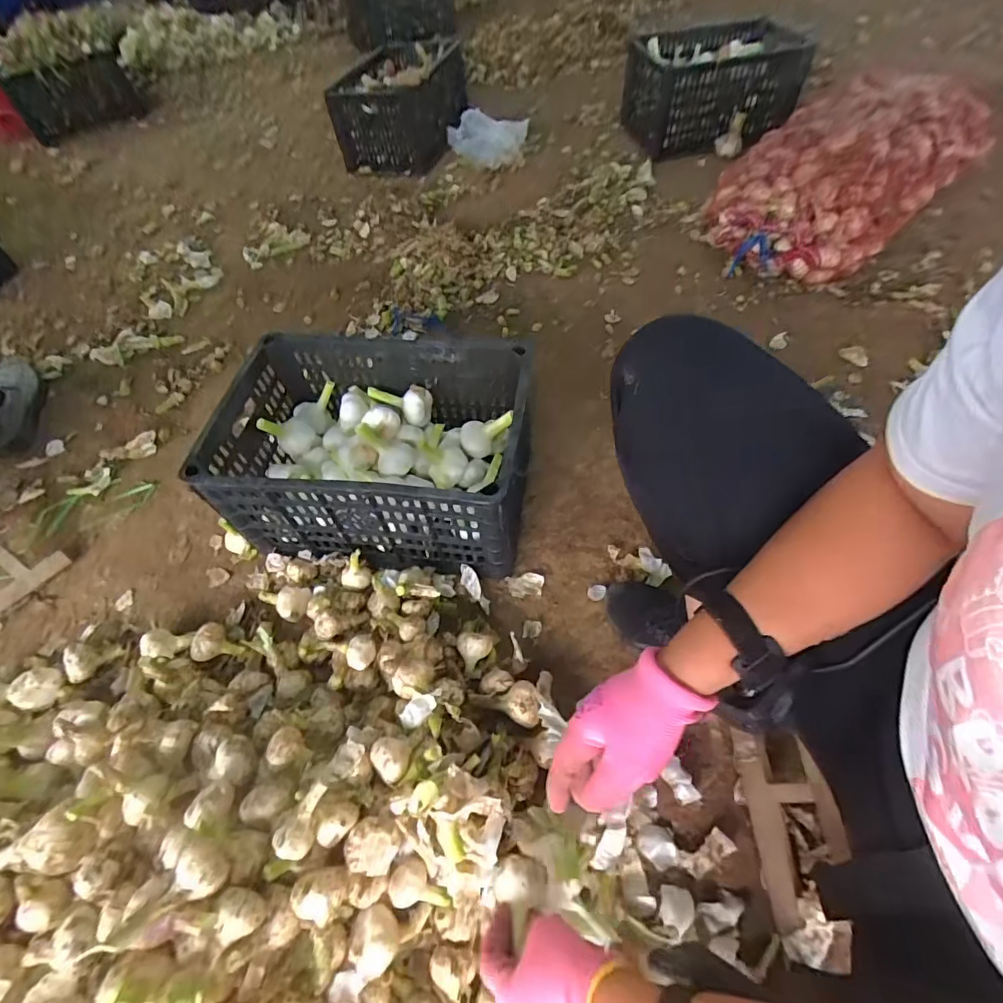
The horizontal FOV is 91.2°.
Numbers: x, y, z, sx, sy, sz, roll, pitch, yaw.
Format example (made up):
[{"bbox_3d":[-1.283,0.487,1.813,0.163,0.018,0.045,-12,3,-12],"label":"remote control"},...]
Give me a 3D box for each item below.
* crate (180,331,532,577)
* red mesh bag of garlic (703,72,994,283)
[{"bbox_3d":[-0.189,-0.085,0.800,0.439,0.223,0.325,4,58,6],"label":"crate"},{"bbox_3d":[0.789,-0.758,1.134,0.559,0.241,0.347,-39,63,-19],"label":"red mesh bag of garlic"}]

